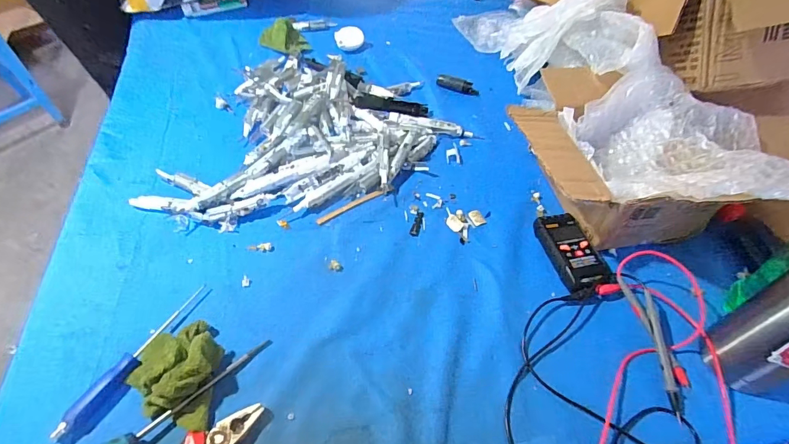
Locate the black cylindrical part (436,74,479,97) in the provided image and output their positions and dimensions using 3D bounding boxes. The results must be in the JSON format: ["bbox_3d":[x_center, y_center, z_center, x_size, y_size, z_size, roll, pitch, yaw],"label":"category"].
[{"bbox_3d":[0.124,-0.269,0.815,0.085,0.024,0.019,19,51,11],"label":"black cylindrical part"}]

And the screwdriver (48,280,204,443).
[{"bbox_3d":[-0.279,0.142,0.452,0.023,0.024,0.187,23,52,14],"label":"screwdriver"}]

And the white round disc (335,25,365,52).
[{"bbox_3d":[-0.095,-0.389,0.881,0.061,0.034,0.061,2,50,-3],"label":"white round disc"}]

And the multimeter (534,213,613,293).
[{"bbox_3d":[0.234,0.038,0.547,0.061,0.021,0.110,-7,51,-11],"label":"multimeter"}]

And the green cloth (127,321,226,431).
[{"bbox_3d":[-0.229,0.153,0.431,0.089,0.042,0.110,0,50,-2],"label":"green cloth"}]

